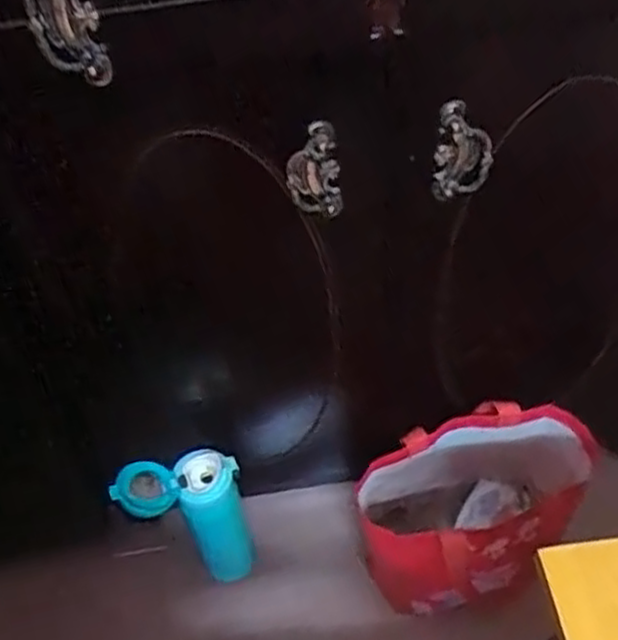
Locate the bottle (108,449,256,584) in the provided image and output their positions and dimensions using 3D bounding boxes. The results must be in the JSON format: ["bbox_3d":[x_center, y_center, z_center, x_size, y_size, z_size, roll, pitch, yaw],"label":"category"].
[{"bbox_3d":[-0.128,0.222,0.853,0.115,0.230,0.067,-4,50,1],"label":"bottle"}]

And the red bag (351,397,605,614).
[{"bbox_3d":[0.188,0.213,0.841,0.260,0.212,0.139,-12,51,-5],"label":"red bag"}]

